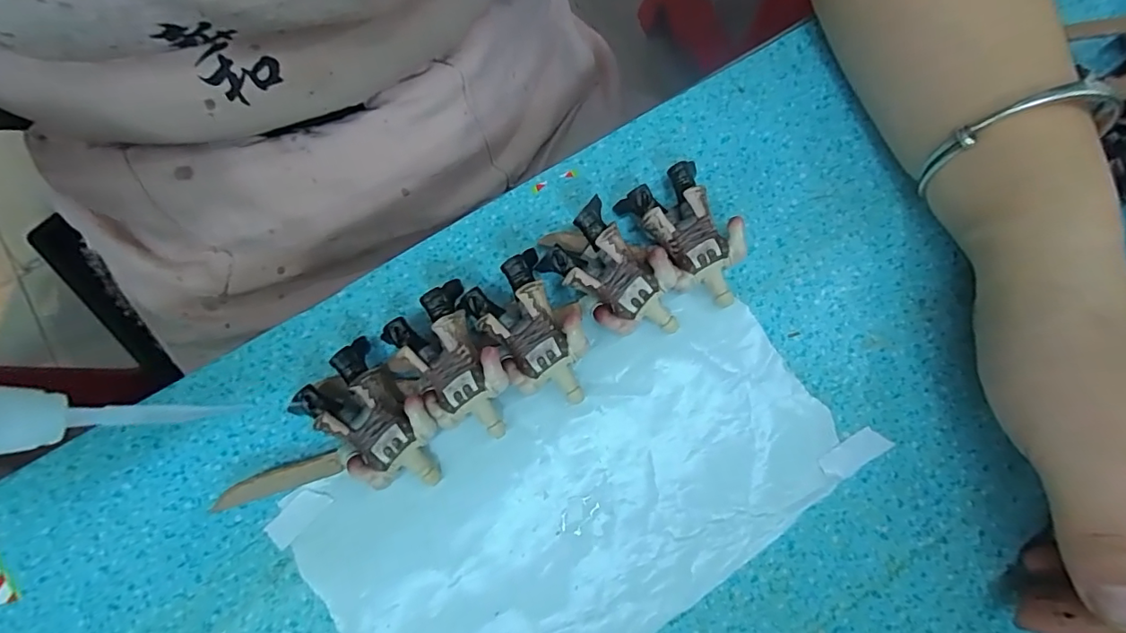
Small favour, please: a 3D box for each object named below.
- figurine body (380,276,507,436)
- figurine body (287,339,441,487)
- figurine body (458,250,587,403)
[{"bbox_3d":[-0.041,0.020,0.204,0.034,0.024,0.058,-34,79,-8],"label":"figurine body"},{"bbox_3d":[-0.071,0.042,0.201,0.035,0.020,0.058,-42,80,-9],"label":"figurine body"},{"bbox_3d":[-0.011,0.008,0.207,0.034,0.022,0.057,-35,79,-8],"label":"figurine body"}]

